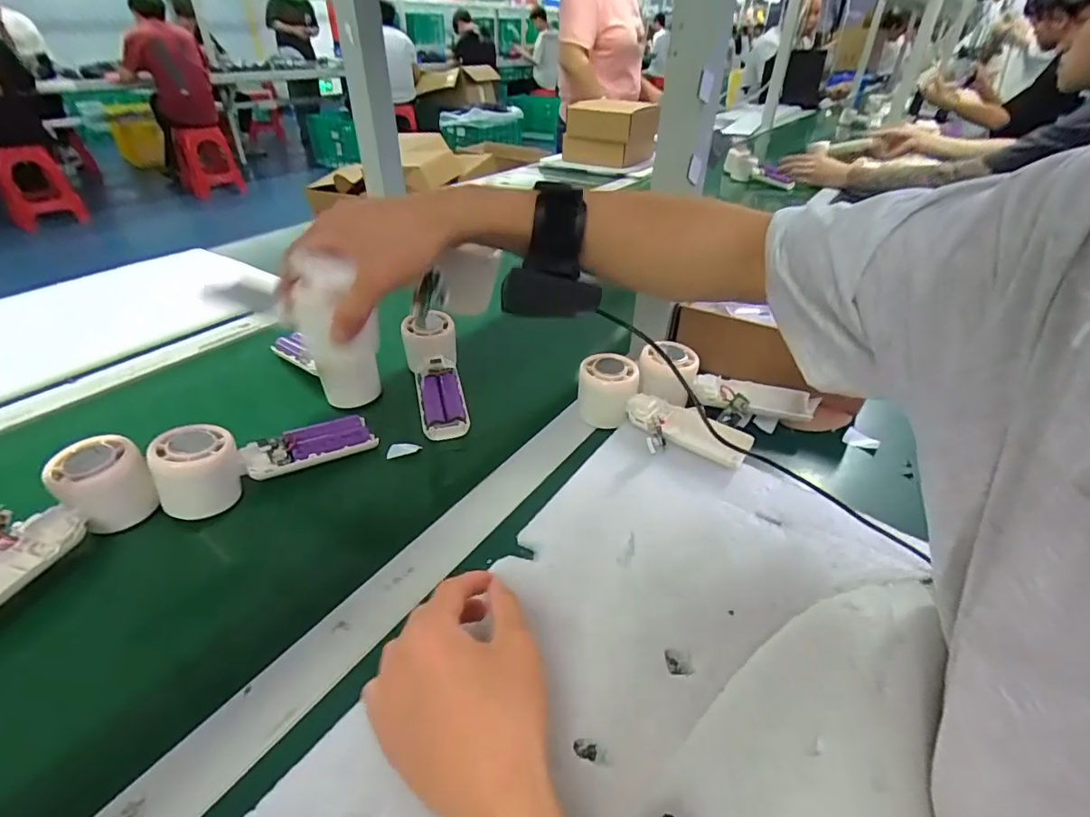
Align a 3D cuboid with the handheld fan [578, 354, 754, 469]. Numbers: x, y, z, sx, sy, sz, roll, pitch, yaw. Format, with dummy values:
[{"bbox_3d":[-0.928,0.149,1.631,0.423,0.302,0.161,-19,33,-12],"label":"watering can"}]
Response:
[{"bbox_3d":[0.102,0.004,0.473,0.156,0.053,0.063,25,42,29],"label":"handheld fan"}]

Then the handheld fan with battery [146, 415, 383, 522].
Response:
[{"bbox_3d":[-0.228,0.031,0.432,0.158,0.058,0.047,-19,41,-26],"label":"handheld fan with battery"}]

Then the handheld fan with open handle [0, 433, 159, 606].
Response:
[{"bbox_3d":[-0.357,0.092,0.363,0.058,0.053,0.162,15,50,21],"label":"handheld fan with open handle"}]

